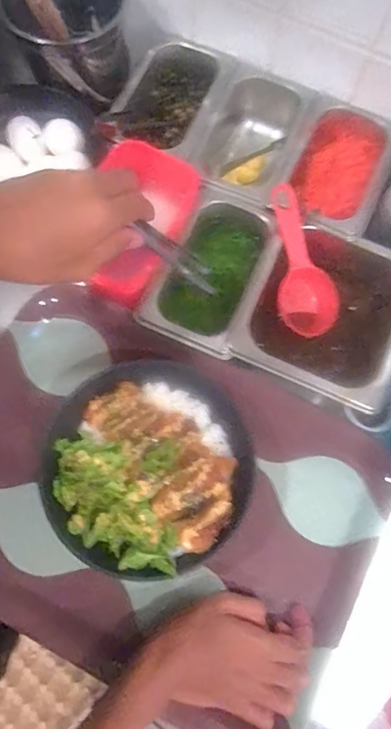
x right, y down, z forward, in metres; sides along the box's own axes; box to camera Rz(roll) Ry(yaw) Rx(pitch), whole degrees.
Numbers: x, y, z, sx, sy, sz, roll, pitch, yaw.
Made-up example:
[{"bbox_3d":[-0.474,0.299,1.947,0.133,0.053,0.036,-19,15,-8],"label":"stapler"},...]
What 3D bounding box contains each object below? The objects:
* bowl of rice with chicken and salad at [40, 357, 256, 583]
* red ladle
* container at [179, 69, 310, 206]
[{"bbox_3d":[-0.041,0.089,0.445,0.179,0.074,0.196,1,74,-2],"label":"bowl of rice with chicken and salad"},{"bbox_3d":[0.109,-0.108,0.501,0.058,0.022,0.159,-19,102,-7],"label":"red ladle"},{"bbox_3d":[0.060,-0.258,0.563,0.121,0.074,0.170,28,74,6],"label":"container"}]

